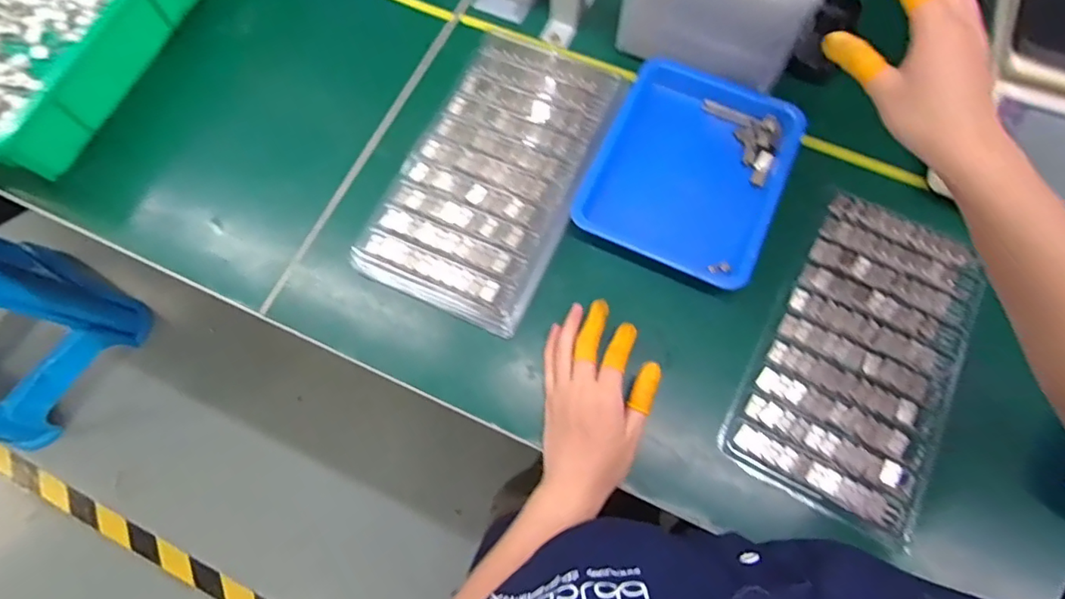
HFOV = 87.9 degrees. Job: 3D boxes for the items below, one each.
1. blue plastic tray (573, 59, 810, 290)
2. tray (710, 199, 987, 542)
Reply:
[{"bbox_3d":[0.155,-0.129,0.548,0.174,0.032,0.216,25,72,9],"label":"blue plastic tray"},{"bbox_3d":[0.292,0.041,0.493,0.155,0.022,0.278,26,73,9],"label":"tray"}]

